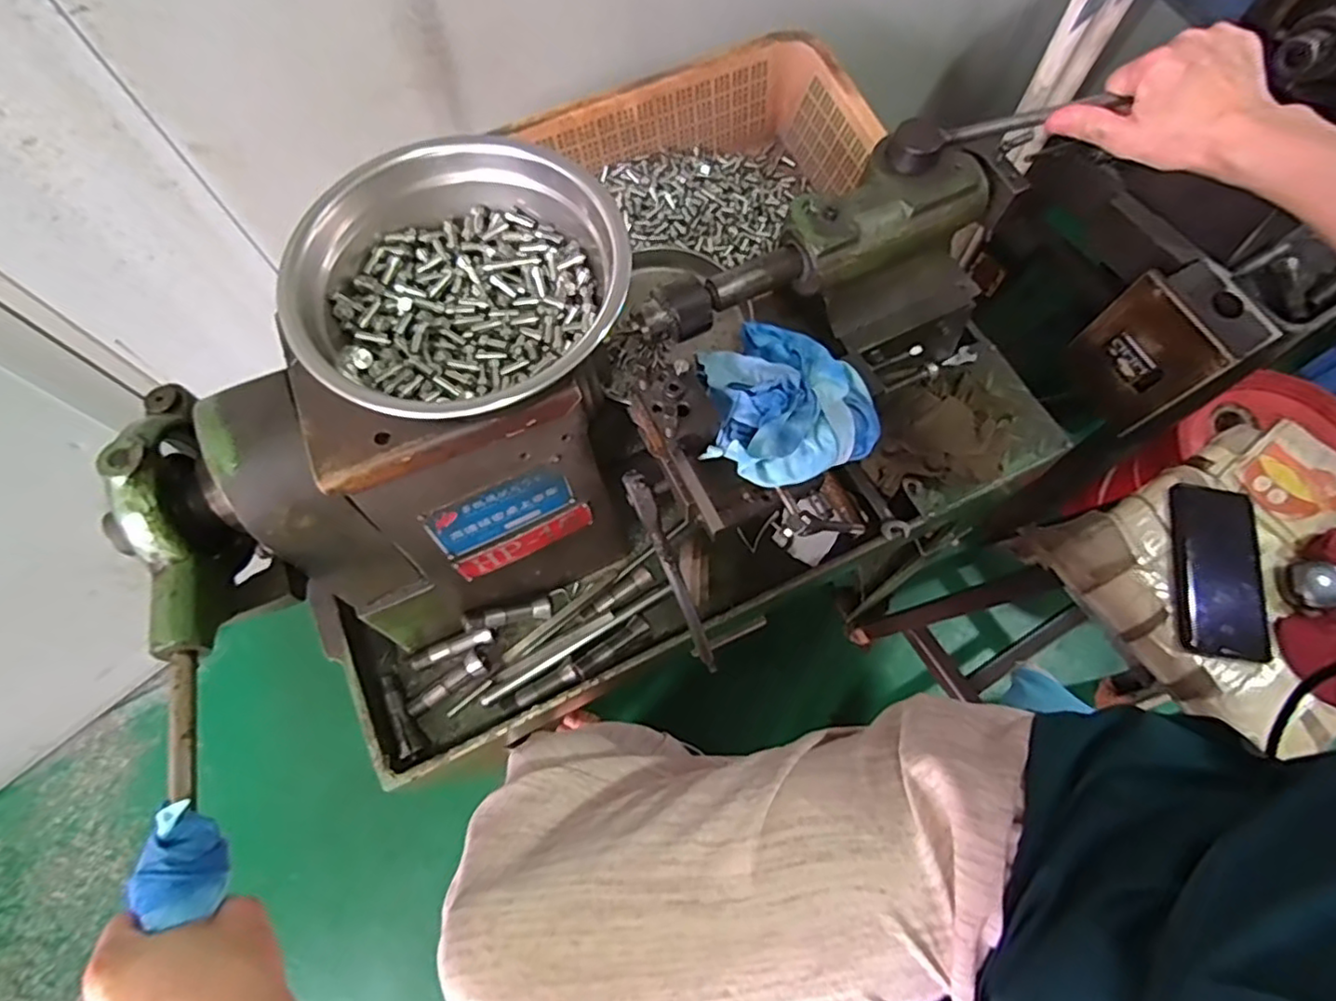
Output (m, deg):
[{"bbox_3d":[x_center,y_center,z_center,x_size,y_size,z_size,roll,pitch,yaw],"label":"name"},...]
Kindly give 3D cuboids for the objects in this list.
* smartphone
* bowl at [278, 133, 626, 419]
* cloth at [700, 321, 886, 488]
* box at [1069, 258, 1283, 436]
[{"bbox_3d":[0.509,0.063,0.598,0.075,0.014,0.164,12,69,6],"label":"smartphone"},{"bbox_3d":[-0.108,-0.113,0.347,0.157,0.056,0.170,0,69,1],"label":"bowl"},{"bbox_3d":[0.082,-0.073,0.425,0.116,0.039,0.125,-1,69,1],"label":"cloth"},{"bbox_3d":[0.575,-0.182,0.751,0.077,0.165,0.134,-28,71,-10],"label":"box"}]

